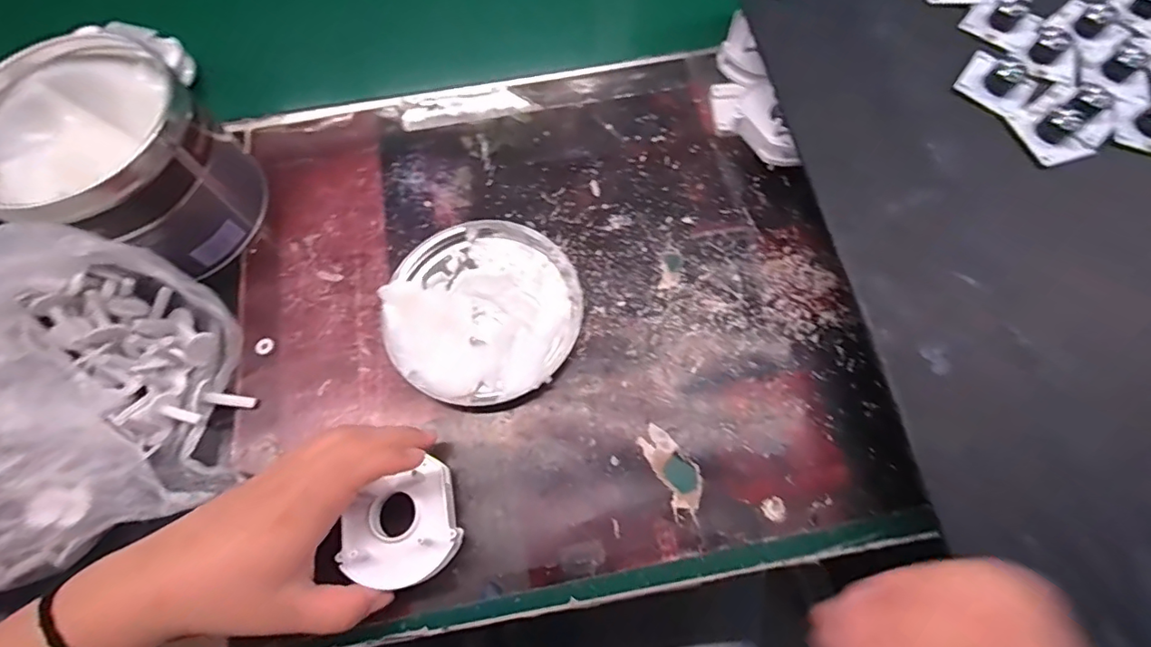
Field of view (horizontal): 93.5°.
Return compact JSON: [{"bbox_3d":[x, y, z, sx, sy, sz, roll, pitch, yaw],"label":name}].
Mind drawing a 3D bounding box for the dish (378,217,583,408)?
[{"bbox_3d":[-0.061,-0.013,0.357,0.122,0.024,0.130,0,68,1],"label":"dish"}]

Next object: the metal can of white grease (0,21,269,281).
[{"bbox_3d":[-0.296,-0.103,0.359,0.127,0.100,0.123,0,68,1],"label":"metal can of white grease"}]

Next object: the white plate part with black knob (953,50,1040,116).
[{"bbox_3d":[0.284,-0.165,0.358,0.045,0.016,0.047,38,73,15],"label":"white plate part with black knob"}]

